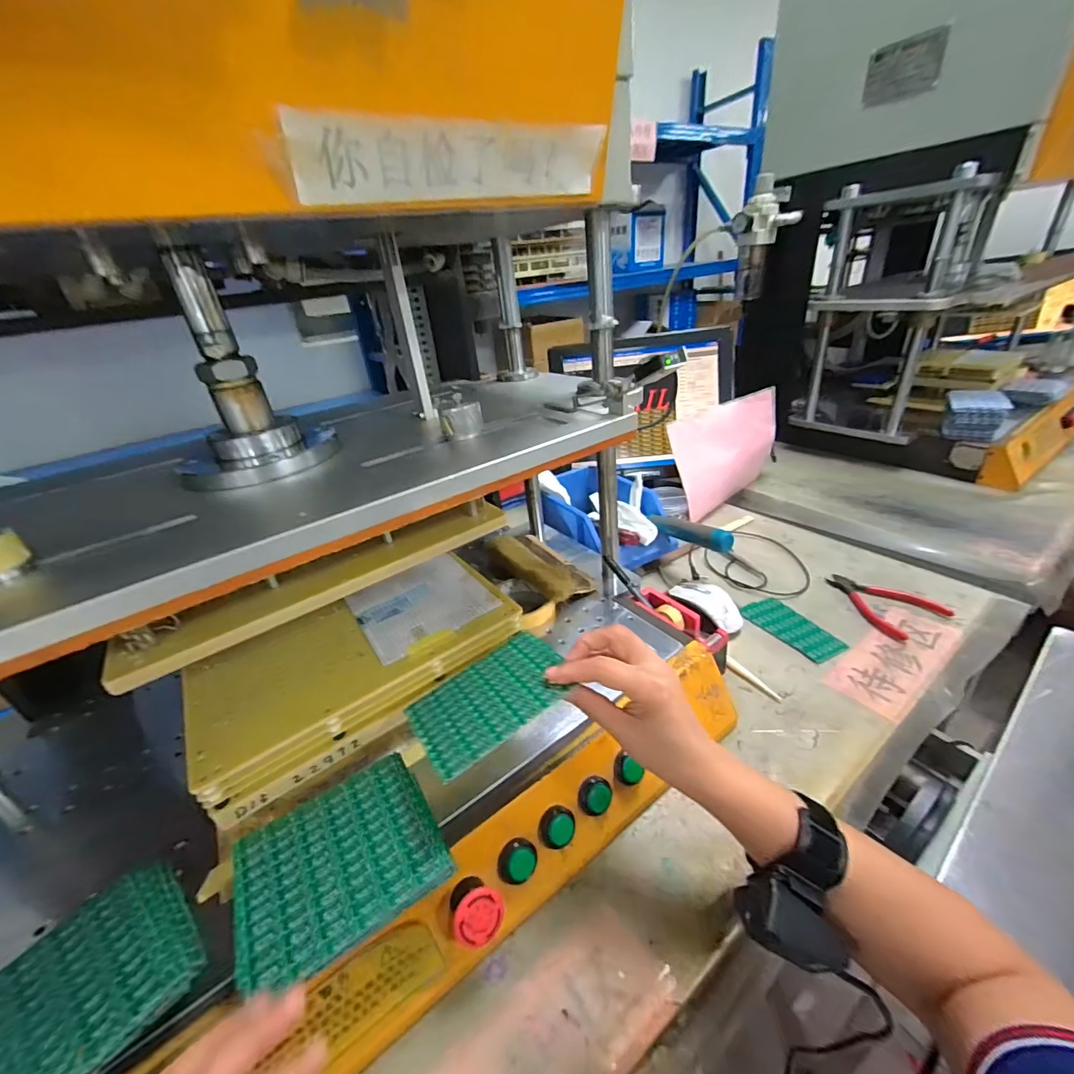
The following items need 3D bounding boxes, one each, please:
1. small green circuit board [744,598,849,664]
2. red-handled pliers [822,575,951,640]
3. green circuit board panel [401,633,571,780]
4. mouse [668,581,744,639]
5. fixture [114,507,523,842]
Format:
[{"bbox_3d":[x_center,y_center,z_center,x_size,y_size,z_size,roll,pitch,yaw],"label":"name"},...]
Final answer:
[{"bbox_3d":[0.357,0.127,0.645,0.064,0.005,0.128,-17,29,-18],"label":"small green circuit board"},{"bbox_3d":[0.491,0.083,0.662,0.098,0.026,0.137,-19,33,-20],"label":"red-handled pliers"},{"bbox_3d":[-0.036,0.126,0.367,0.122,0.004,0.093,-29,25,-23],"label":"green circuit board panel"},{"bbox_3d":[0.249,0.097,0.674,0.066,0.042,0.115,-26,35,-29],"label":"mouse"},{"bbox_3d":[-0.178,0.075,0.436,0.292,0.160,0.157,-24,37,-29],"label":"fixture"}]

